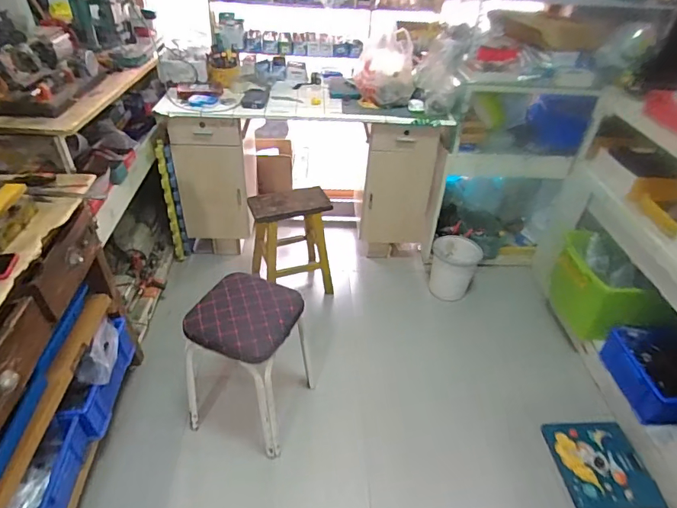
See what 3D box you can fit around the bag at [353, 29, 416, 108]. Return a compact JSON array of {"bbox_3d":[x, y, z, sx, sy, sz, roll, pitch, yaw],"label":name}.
[{"bbox_3d":[0.190,-0.739,1.736,0.224,0.252,0.204,8,39,6],"label":"bag"}]

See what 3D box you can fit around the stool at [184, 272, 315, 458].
[{"bbox_3d":[-0.279,0.322,1.334,0.305,0.474,0.319,12,39,10],"label":"stool"}]

